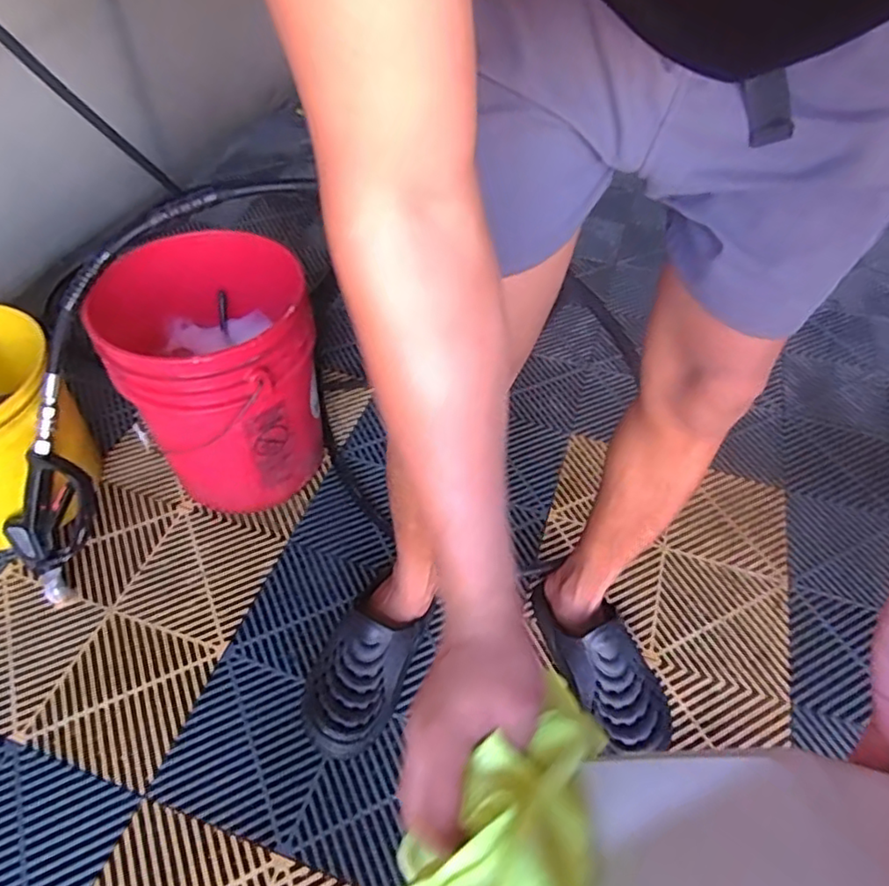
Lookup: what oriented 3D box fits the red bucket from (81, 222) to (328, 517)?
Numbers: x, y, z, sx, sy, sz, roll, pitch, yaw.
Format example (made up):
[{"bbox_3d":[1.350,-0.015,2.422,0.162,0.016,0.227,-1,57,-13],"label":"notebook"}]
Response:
[{"bbox_3d":[-0.356,-0.106,0.999,0.274,0.351,0.310,-21,53,-18],"label":"red bucket"}]

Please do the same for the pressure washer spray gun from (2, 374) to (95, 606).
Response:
[{"bbox_3d":[-0.585,0.071,0.929,0.139,0.340,0.041,11,12,8],"label":"pressure washer spray gun"}]

